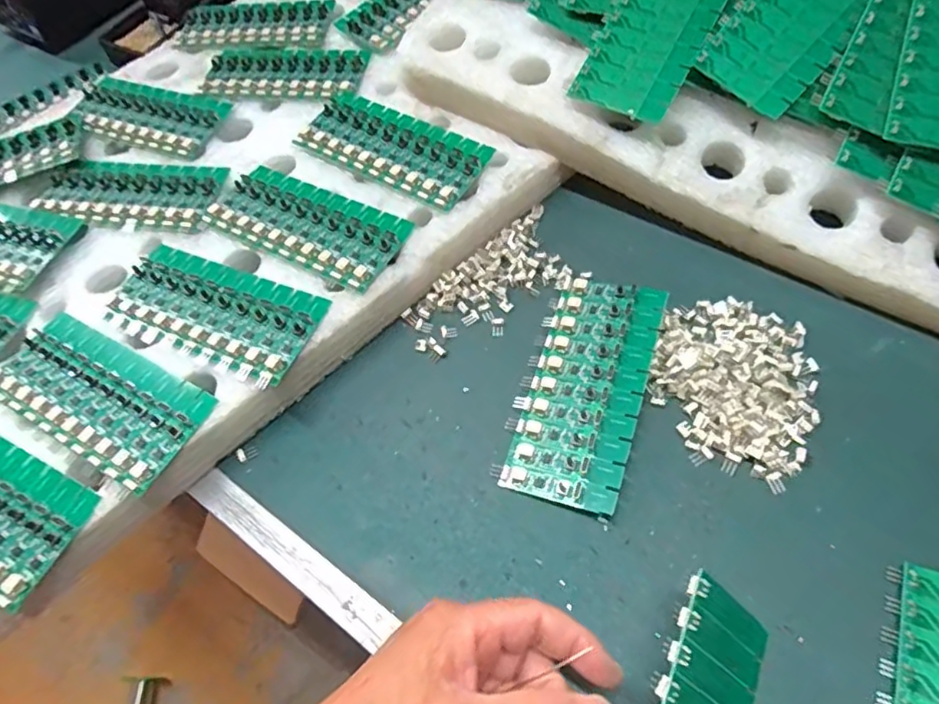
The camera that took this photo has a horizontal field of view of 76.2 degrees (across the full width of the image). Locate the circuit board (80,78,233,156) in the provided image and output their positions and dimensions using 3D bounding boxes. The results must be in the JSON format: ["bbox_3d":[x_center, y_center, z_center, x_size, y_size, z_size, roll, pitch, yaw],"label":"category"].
[{"bbox_3d":[-0.257,-0.190,0.476,0.129,0.010,0.061,17,62,13],"label":"circuit board"}]

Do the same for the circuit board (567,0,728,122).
[{"bbox_3d":[0.122,-0.212,0.381,0.064,0.005,0.137,26,83,17],"label":"circuit board"}]

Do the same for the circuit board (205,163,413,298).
[{"bbox_3d":[-0.109,-0.087,0.397,0.137,0.008,0.060,26,64,17],"label":"circuit board"}]

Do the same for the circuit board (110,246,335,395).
[{"bbox_3d":[-0.158,-0.027,0.366,0.135,0.008,0.066,21,63,15],"label":"circuit board"}]

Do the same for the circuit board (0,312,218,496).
[{"bbox_3d":[-0.215,0.023,0.343,0.134,0.007,0.061,25,64,17],"label":"circuit board"}]

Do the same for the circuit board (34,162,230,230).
[{"bbox_3d":[-0.243,-0.117,0.429,0.134,0.005,0.058,8,60,8],"label":"circuit board"}]

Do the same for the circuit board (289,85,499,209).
[{"bbox_3d":[-0.056,-0.146,0.424,0.139,0.009,0.063,31,66,19],"label":"circuit board"}]

